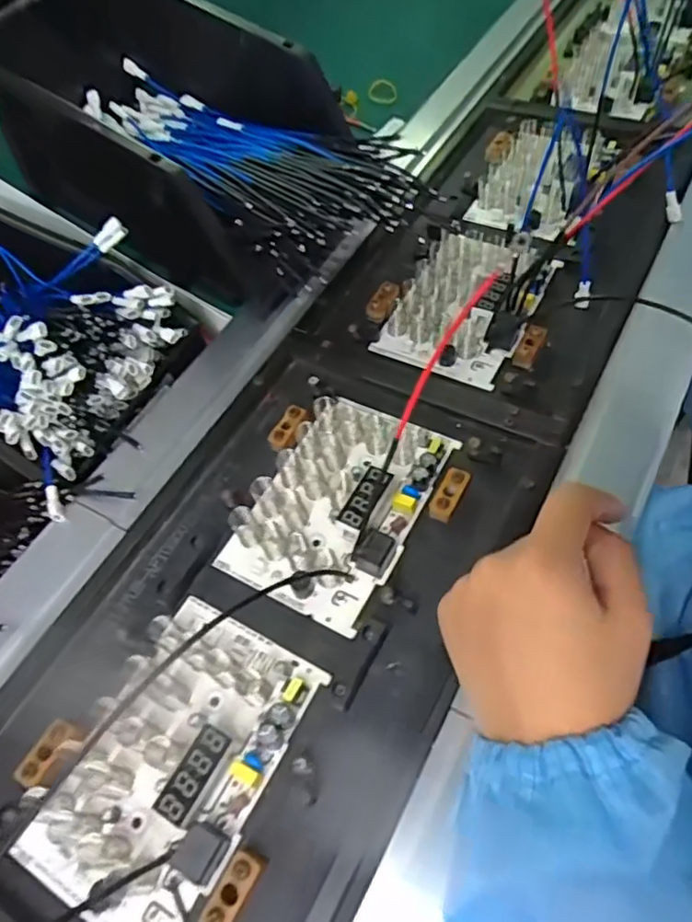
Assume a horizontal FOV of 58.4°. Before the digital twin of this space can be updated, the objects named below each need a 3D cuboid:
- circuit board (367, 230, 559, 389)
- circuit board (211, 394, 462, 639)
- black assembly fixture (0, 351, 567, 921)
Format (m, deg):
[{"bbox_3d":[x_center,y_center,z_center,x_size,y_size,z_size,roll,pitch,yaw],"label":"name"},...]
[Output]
[{"bbox_3d":[0.087,-0.118,0.436,0.088,0.032,0.132,20,60,20],"label":"circuit board"},{"bbox_3d":[-0.004,0.019,0.356,0.087,0.020,0.134,22,60,21],"label":"circuit board"},{"bbox_3d":[-0.040,0.081,0.324,0.197,0.026,0.322,25,62,19],"label":"black assembly fixture"}]

